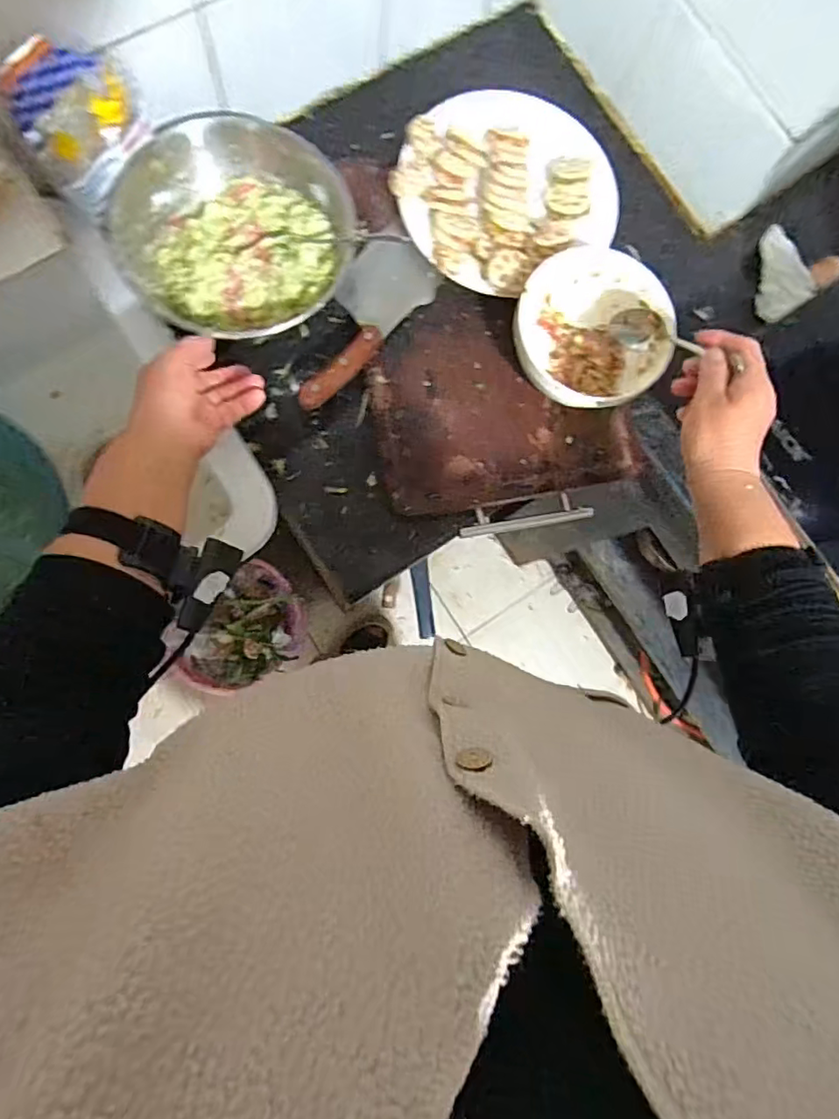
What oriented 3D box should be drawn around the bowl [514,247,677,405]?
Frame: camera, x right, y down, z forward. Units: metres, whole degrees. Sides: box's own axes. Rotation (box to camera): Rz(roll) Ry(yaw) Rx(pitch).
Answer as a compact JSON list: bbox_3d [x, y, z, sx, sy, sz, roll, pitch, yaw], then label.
[{"bbox_3d":[0.165,-0.225,0.574,0.156,0.071,0.150,1,83,-6],"label":"bowl"}]

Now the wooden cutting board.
[{"bbox_3d":[0.087,-0.177,0.605,0.272,0.027,0.225,-11,84,-8],"label":"wooden cutting board"}]

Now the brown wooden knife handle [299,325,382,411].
[{"bbox_3d":[-0.078,-0.192,0.565,0.026,0.021,0.112,39,80,0],"label":"brown wooden knife handle"}]

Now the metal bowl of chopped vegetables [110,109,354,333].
[{"bbox_3d":[-0.177,-0.317,0.536,0.215,0.099,0.202,1,83,-6],"label":"metal bowl of chopped vegetables"}]

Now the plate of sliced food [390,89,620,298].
[{"bbox_3d":[0.086,-0.393,0.600,0.209,0.045,0.204,1,83,-6],"label":"plate of sliced food"}]

